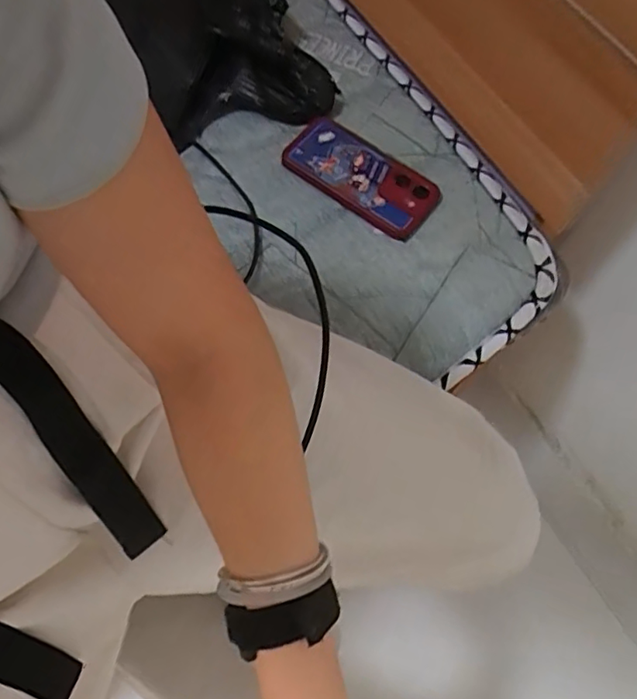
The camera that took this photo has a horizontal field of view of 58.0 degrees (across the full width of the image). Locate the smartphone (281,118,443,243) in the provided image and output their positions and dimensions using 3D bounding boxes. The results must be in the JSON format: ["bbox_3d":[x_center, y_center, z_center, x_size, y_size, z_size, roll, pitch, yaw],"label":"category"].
[{"bbox_3d":[0.045,-0.185,0.615,0.166,0.019,0.079,37,68,12],"label":"smartphone"}]

